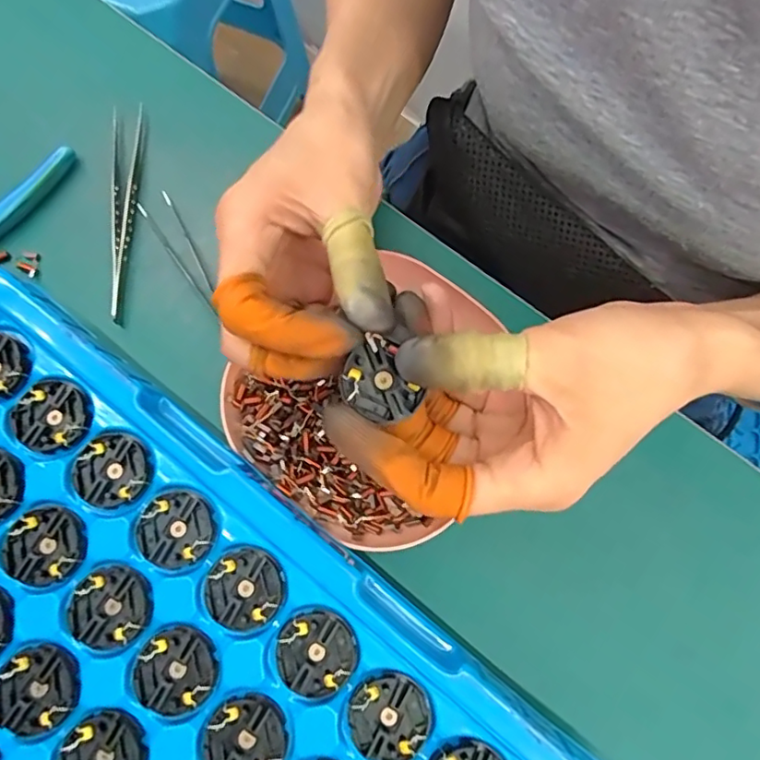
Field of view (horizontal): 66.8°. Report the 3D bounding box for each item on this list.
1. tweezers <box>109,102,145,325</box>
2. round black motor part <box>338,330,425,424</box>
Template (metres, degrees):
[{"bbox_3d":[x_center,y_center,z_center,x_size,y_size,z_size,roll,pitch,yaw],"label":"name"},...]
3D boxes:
[{"bbox_3d":[-0.142,-0.096,0.323,0.017,0.012,0.131,-5,75,-2],"label":"tweezers"},{"bbox_3d":[0.001,0.001,0.207,0.026,0.012,0.024,0,74,-1],"label":"round black motor part"}]

